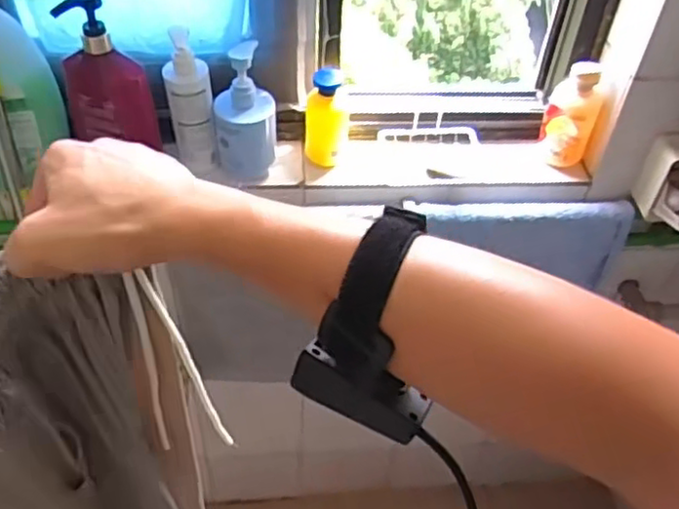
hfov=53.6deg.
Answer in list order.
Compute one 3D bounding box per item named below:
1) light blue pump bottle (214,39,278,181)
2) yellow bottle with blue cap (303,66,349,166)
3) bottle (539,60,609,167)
[{"bbox_3d":[-0.117,-0.168,0.835,0.076,0.168,0.059,-5,46,-8],"label":"light blue pump bottle"},{"bbox_3d":[-0.017,-0.180,0.887,0.057,0.115,0.057,2,45,-1],"label":"yellow bottle with blue cap"},{"bbox_3d":[0.314,-0.188,0.909,0.062,0.129,0.051,0,45,-3],"label":"bottle"}]

